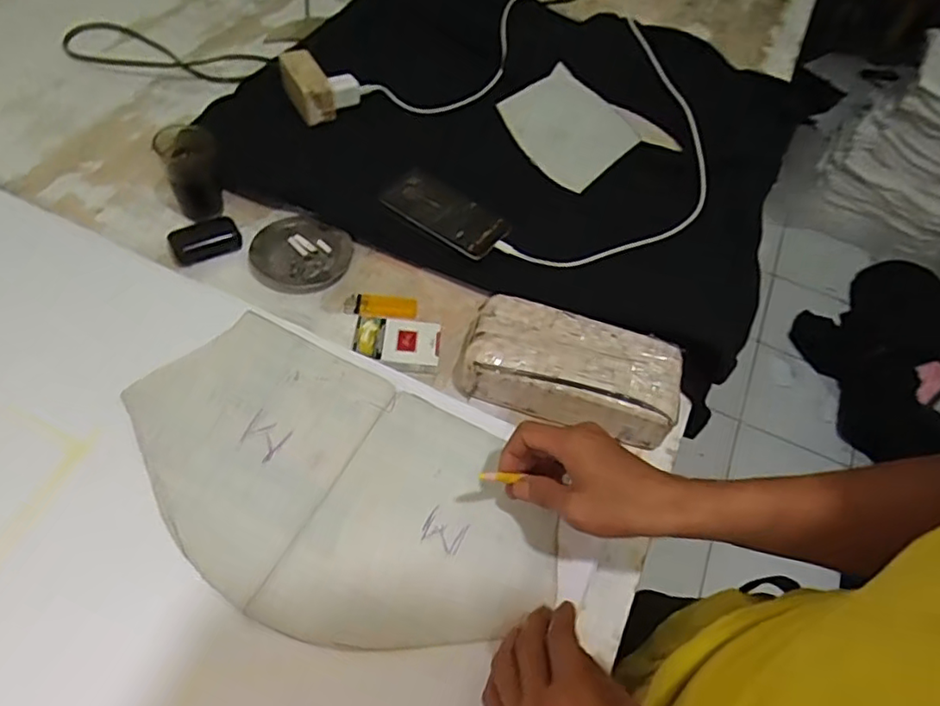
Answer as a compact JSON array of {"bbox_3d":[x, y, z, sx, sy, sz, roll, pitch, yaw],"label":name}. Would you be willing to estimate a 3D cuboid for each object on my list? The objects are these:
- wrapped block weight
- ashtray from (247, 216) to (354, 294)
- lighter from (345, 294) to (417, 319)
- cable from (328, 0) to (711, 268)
[{"bbox_3d":[0.102,0.016,0.632,0.217,0.063,0.099,17,55,4],"label":"wrapped block weight"},{"bbox_3d":[-0.196,-0.116,0.717,0.109,0.023,0.110,8,55,-2],"label":"ashtray"},{"bbox_3d":[-0.101,-0.053,0.689,0.080,0.011,0.024,5,55,-4],"label":"lighter"},{"bbox_3d":[0.120,-0.321,0.853,0.457,0.074,0.457,38,60,14],"label":"cable"}]

